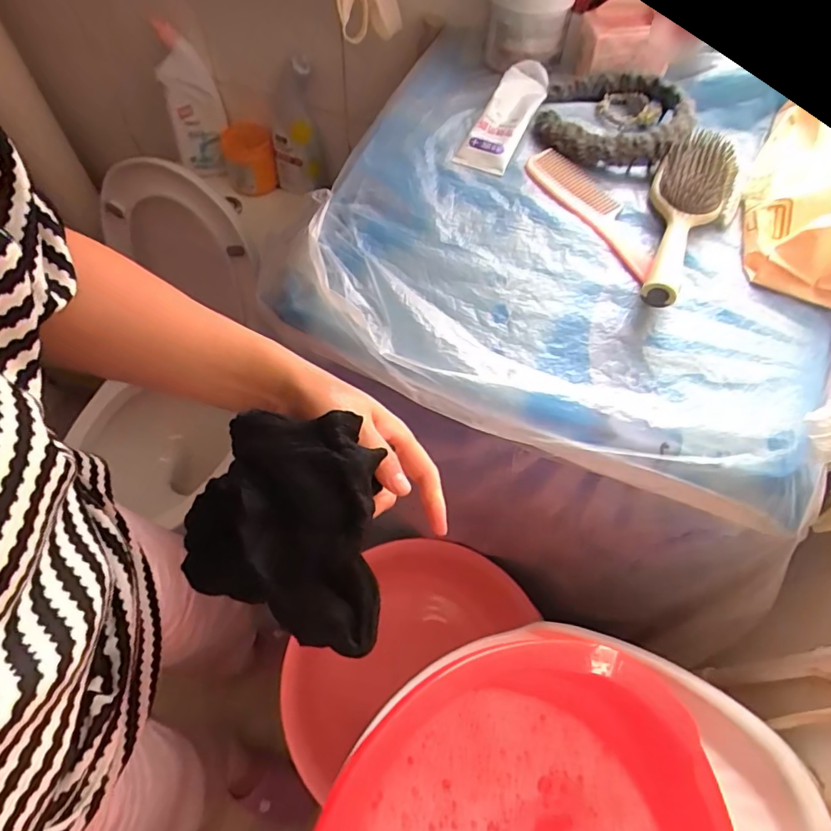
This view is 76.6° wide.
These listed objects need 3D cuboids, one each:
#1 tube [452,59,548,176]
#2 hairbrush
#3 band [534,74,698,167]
[{"bbox_3d":[0.102,-0.337,0.591,0.057,0.035,0.165,24,62,11],"label":"tube"},{"bbox_3d":[0.252,-0.185,0.492,0.068,0.032,0.191,21,77,9],"label":"hairbrush"},{"bbox_3d":[0.211,-0.321,0.560,0.151,0.036,0.134,17,61,7],"label":"band"}]

